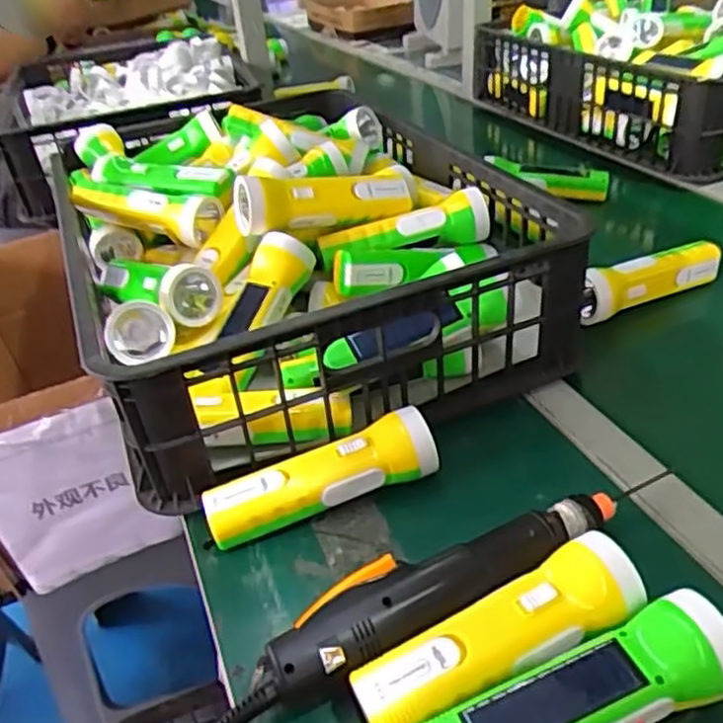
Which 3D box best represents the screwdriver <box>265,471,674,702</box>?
[{"bbox_3d":[0.073,0.130,0.431,0.273,0.044,0.046,-21,37,-20],"label":"screwdriver"}]

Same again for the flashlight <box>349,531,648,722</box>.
[{"bbox_3d":[0.081,0.161,0.389,0.173,0.043,0.049,-20,37,-19],"label":"flashlight"}]

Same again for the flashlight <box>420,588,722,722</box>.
[{"bbox_3d":[0.113,0.177,0.359,0.176,0.044,0.050,-15,35,-12],"label":"flashlight"}]

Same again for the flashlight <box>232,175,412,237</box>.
[{"bbox_3d":[-0.037,-0.153,0.670,0.167,0.049,0.050,-11,1,-23],"label":"flashlight"}]

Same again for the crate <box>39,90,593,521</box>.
[{"bbox_3d":[-0.088,-0.135,0.752,0.402,0.169,0.595,-18,36,-15],"label":"crate"}]

